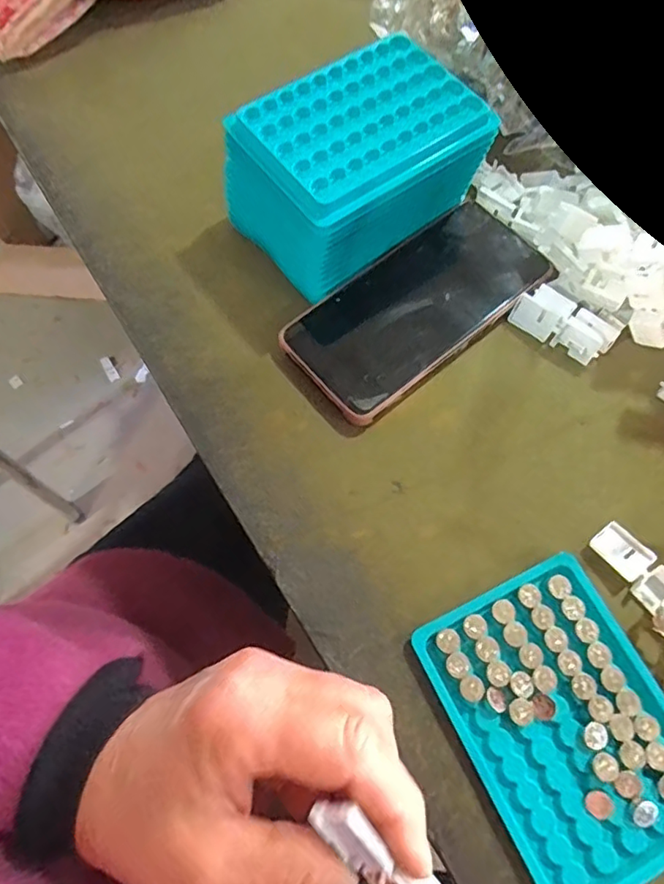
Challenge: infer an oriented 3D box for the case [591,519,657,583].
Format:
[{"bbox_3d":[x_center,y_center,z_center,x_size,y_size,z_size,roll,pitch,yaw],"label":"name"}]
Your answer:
[{"bbox_3d":[0.150,0.057,0.294,0.020,0.009,0.027,-37,73,-14],"label":"case"}]

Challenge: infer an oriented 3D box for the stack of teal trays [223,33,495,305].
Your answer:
[{"bbox_3d":[0.013,-0.161,0.341,0.143,0.075,0.090,-34,72,-13],"label":"stack of teal trays"}]

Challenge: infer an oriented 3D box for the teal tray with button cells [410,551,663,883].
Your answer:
[{"bbox_3d":[0.109,0.129,0.263,0.094,0.009,0.130,-25,71,-10],"label":"teal tray with button cells"}]

